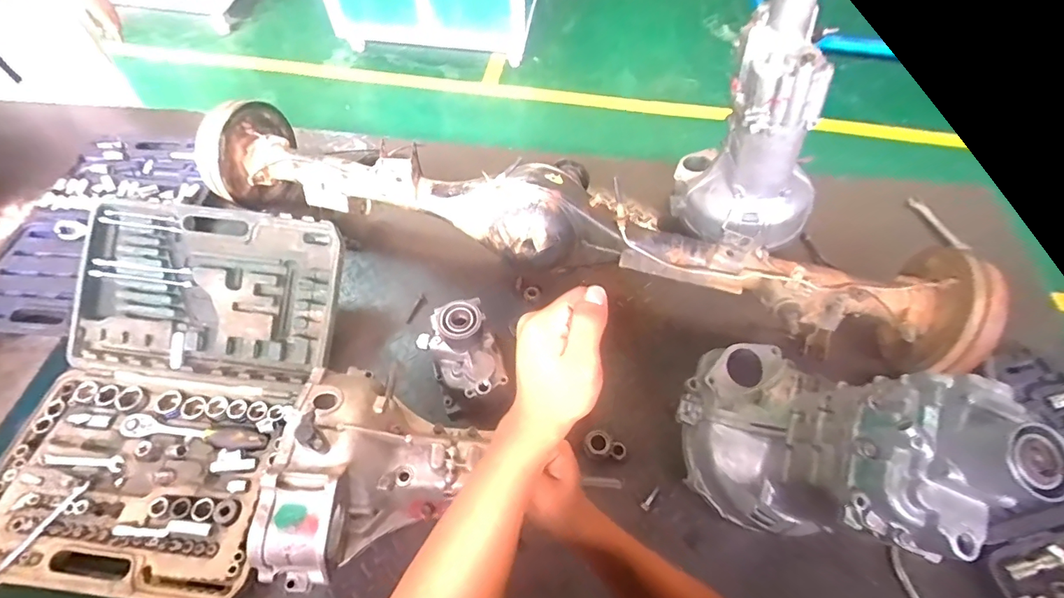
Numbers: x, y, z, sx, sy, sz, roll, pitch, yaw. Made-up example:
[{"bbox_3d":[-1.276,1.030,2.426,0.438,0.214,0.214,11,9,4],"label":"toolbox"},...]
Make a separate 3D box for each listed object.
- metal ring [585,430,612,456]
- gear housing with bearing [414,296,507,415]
[{"bbox_3d":[0.117,0.255,0.821,0.044,0.014,0.047,0,59,0],"label":"metal ring"},{"bbox_3d":[-0.124,0.105,0.830,0.124,0.174,0.157,-22,62,-13],"label":"gear housing with bearing"}]

